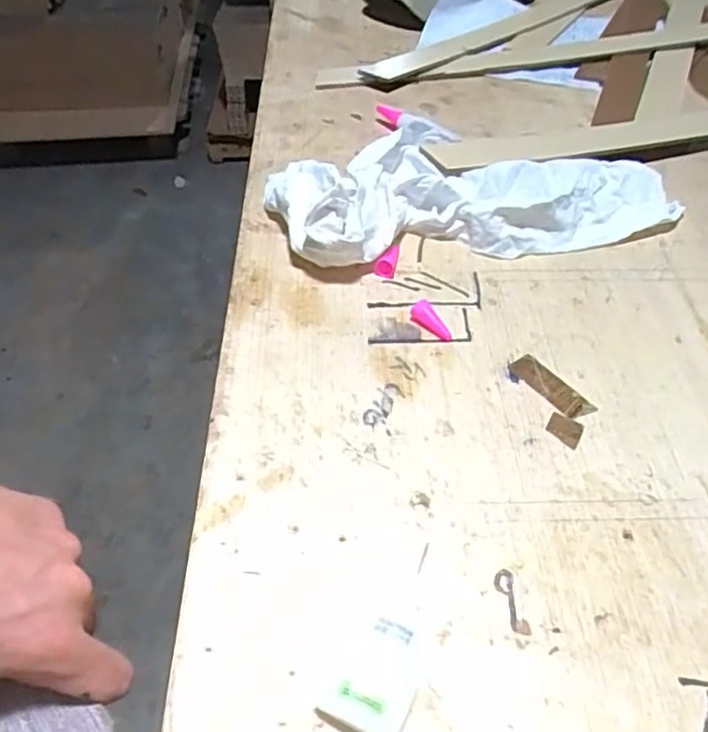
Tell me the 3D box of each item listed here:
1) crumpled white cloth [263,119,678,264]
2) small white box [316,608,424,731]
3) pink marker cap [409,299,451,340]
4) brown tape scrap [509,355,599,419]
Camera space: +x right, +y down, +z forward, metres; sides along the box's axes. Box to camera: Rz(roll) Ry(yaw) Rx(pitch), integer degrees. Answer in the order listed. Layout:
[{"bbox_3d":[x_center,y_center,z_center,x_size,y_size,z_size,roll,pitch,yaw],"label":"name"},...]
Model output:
[{"bbox_3d":[0.098,-0.153,0.514,0.336,0.048,0.151,-8,50,-6],"label":"crumpled white cloth"},{"bbox_3d":[0.010,0.142,0.280,0.037,0.018,0.050,19,52,17],"label":"small white box"},{"bbox_3d":[0.053,-0.031,0.433,0.013,0.013,0.035,-25,53,-19],"label":"pink marker cap"},{"bbox_3d":[0.129,0.013,0.402,0.020,0.004,0.057,-31,56,-23],"label":"brown tape scrap"}]

